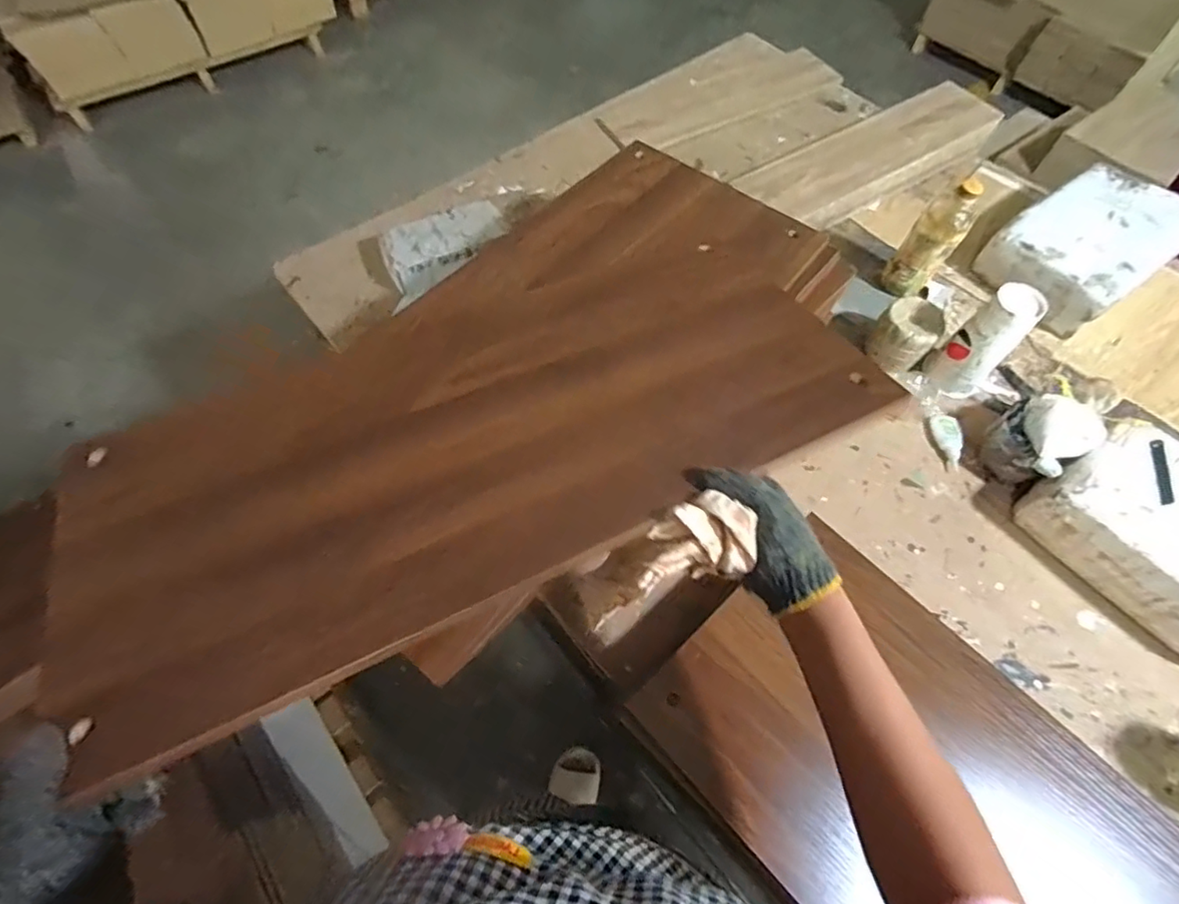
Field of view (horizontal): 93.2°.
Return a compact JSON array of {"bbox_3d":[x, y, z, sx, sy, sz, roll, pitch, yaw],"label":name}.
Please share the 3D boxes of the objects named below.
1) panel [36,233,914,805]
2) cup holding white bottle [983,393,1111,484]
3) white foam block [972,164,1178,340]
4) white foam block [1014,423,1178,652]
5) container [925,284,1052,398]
[{"bbox_3d":[-0.103,-0.024,0.514,0.688,0.017,0.334,-23,55,-13],"label":"panel"},{"bbox_3d":[0.610,-0.019,0.762,0.103,0.098,0.099,-32,67,-16],"label":"cup holding white bottle"},{"bbox_3d":[0.812,-0.337,0.897,0.306,0.097,0.190,-31,66,-16],"label":"white foam block"},{"bbox_3d":[0.722,0.100,0.693,0.201,0.100,0.262,-36,68,-18],"label":"white foam block"},{"bbox_3d":[0.556,-0.150,0.785,0.067,0.158,0.069,0,62,0],"label":"container"}]

